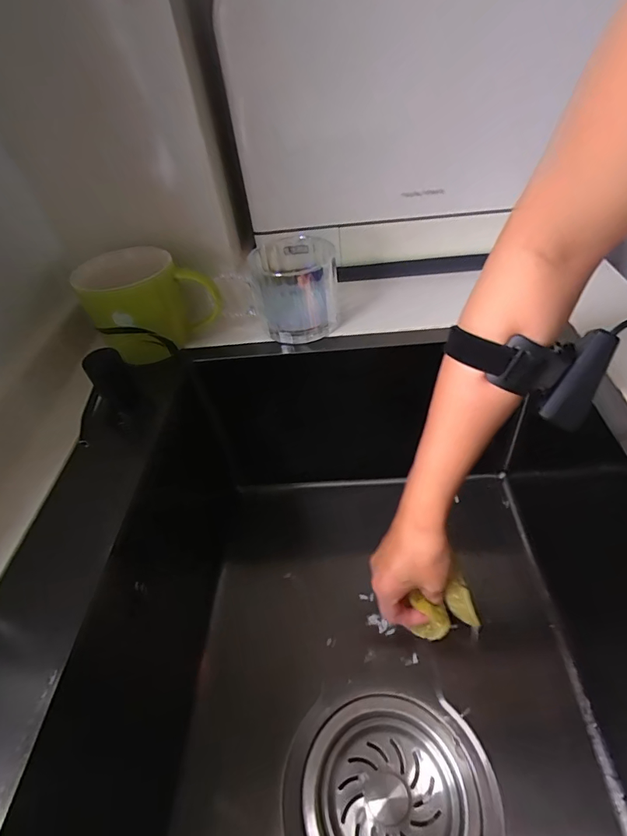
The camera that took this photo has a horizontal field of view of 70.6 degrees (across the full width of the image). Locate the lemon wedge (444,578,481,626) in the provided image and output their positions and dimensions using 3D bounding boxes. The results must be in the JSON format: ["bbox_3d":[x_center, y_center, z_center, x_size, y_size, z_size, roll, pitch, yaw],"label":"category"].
[{"bbox_3d":[0.140,0.177,0.422,0.020,0.020,0.041,-12,51,-7],"label":"lemon wedge"}]

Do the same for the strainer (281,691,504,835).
[{"bbox_3d":[0.061,0.313,0.366,0.163,0.045,0.142,-5,43,3],"label":"strainer"}]

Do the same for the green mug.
[{"bbox_3d":[-0.171,-0.124,0.461,0.104,0.093,0.097,-34,49,-25],"label":"green mug"}]

